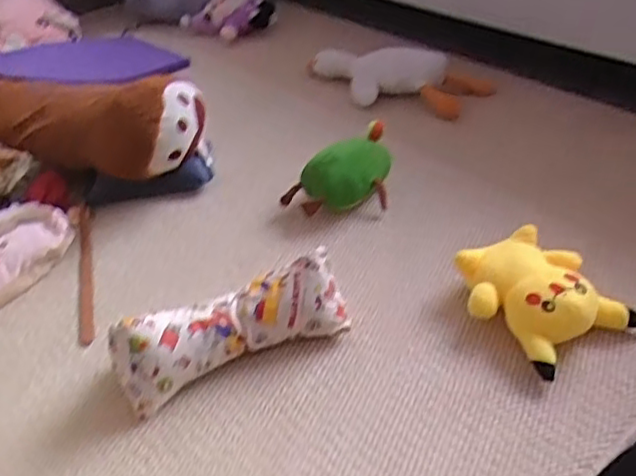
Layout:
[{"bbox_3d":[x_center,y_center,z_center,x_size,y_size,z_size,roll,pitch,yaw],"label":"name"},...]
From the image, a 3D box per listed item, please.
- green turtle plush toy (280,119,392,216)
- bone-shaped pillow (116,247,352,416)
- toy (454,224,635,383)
[{"bbox_3d":[0.044,-0.109,1.157,0.214,0.109,0.125,-20,38,-17],"label":"green turtle plush toy"},{"bbox_3d":[-0.112,0.114,0.870,0.304,0.092,0.081,-22,40,-19],"label":"bone-shaped pillow"},{"bbox_3d":[0.297,0.073,0.899,0.175,0.067,0.209,-25,39,-23],"label":"toy"}]

